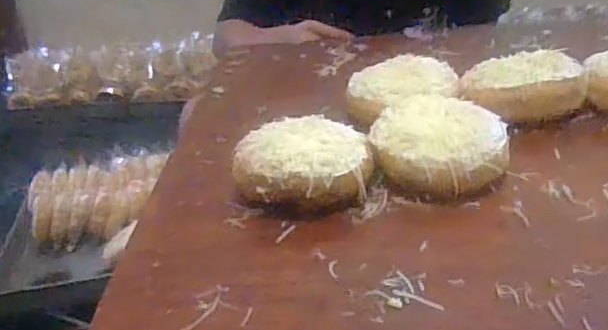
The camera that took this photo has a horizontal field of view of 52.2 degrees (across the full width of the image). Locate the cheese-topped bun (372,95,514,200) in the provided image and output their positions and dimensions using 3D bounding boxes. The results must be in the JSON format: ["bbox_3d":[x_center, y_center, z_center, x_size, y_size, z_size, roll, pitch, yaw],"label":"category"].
[{"bbox_3d":[0.100,-0.013,0.459,0.095,0.039,0.098,0,30,10],"label":"cheese-topped bun"}]

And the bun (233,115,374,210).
[{"bbox_3d":[0.000,-0.001,0.451,0.099,0.043,0.096,-8,29,-5],"label":"bun"}]

